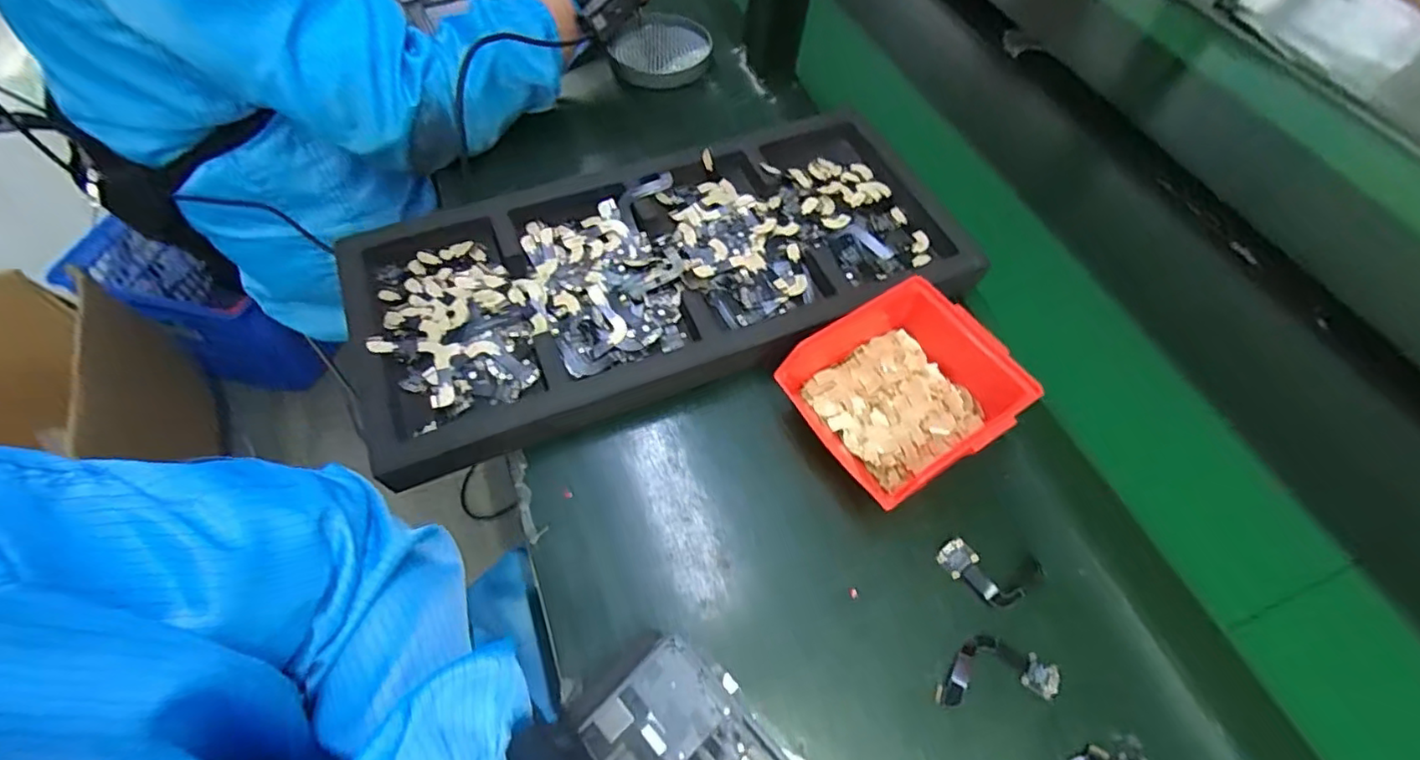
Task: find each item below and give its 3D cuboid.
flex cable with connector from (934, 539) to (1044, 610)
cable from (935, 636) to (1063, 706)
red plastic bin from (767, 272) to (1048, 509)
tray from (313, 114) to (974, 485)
[{"bbox_3d":[0.183,0.127,0.389,0.068,0.006,0.035,14,58,4],"label":"flex cable with connector"},{"bbox_3d":[0.173,0.174,0.362,0.078,0.004,0.035,-1,58,-5],"label":"cable"},{"bbox_3d":[0.137,0.009,0.423,0.139,0.063,0.124,-30,65,-21],"label":"red plastic bin"},{"bbox_3d":[-0.033,-0.096,0.494,0.492,0.036,0.226,-18,61,-15],"label":"tray"}]

